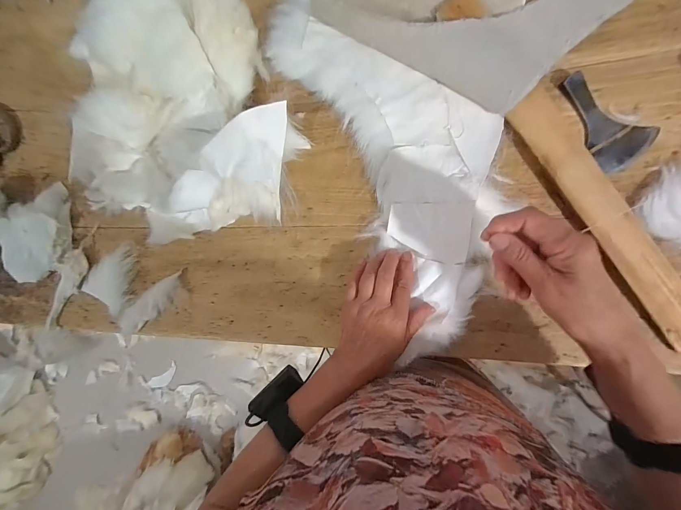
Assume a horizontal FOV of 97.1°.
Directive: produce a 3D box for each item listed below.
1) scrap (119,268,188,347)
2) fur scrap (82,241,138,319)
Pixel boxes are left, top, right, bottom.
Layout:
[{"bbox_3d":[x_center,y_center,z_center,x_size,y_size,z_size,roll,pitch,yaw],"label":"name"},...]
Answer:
[{"bbox_3d":[-0.270,0.073,0.427,0.134,0.016,0.035,-41,86,5],"label":"scrap"},{"bbox_3d":[-0.320,0.031,0.429,0.065,0.012,0.099,41,95,4],"label":"fur scrap"}]

